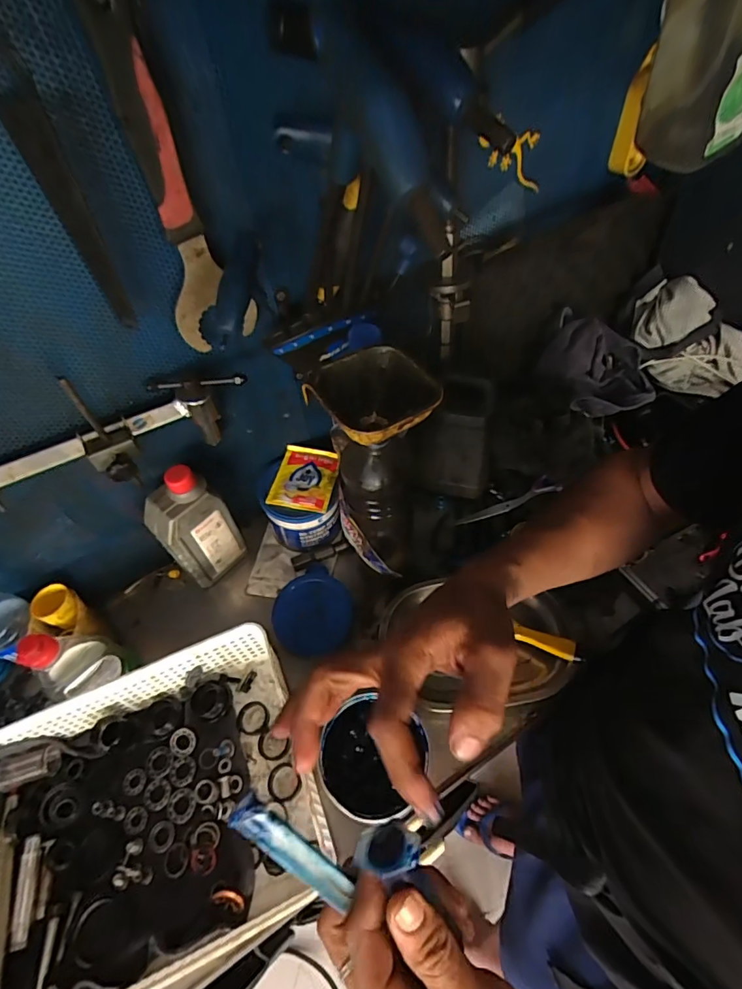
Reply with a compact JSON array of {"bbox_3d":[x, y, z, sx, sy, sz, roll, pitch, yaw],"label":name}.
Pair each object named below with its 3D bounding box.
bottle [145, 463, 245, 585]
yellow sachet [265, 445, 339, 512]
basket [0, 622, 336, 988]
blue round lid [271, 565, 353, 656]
[{"bbox_3d":[-0.218,0.042,0.569,0.084,0.176,0.053,-40,61,-22],"label":"bottle"},{"bbox_3d":[-0.086,-0.022,0.606,0.077,0.016,0.092,7,55,10],"label":"yellow sachet"},{"bbox_3d":[-0.228,0.313,0.442,0.327,0.077,0.248,-20,53,-14],"label":"basket"},{"bbox_3d":[-0.076,0.150,0.585,0.099,0.021,0.102,-1,51,1],"label":"blue round lid"}]

